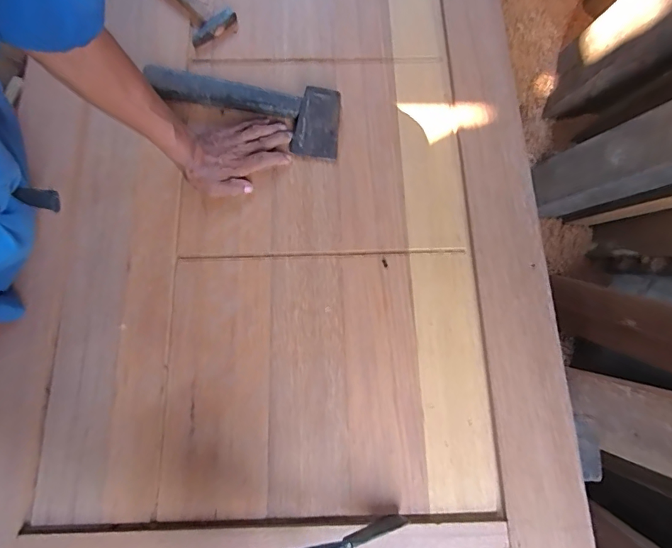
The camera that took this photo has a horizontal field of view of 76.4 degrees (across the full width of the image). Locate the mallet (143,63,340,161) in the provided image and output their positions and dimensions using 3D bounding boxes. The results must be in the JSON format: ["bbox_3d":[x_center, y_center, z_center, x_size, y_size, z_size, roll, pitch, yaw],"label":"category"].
[{"bbox_3d":[-0.141,-0.274,0.682,0.308,0.044,0.098,18,75,1],"label":"mallet"}]

